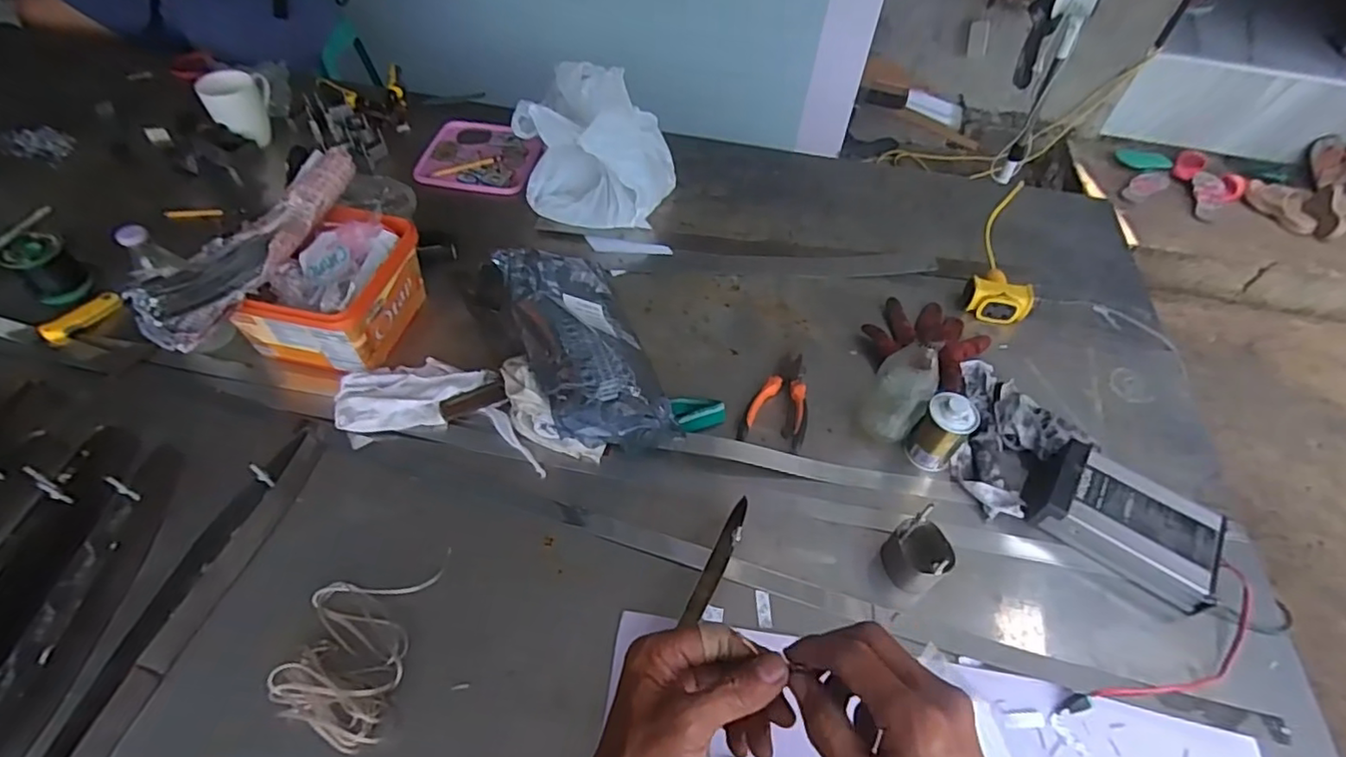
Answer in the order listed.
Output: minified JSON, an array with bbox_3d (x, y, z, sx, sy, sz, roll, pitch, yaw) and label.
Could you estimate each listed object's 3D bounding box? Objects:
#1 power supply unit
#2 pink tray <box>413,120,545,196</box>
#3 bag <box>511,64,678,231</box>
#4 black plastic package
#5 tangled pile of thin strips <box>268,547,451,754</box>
[{"bbox_3d":[0.499,0.155,0.690,0.182,0.051,0.115,32,54,19],"label":"power supply unit"},{"bbox_3d":[-0.327,-0.381,1.060,0.183,0.020,0.180,9,50,1],"label":"pink tray"},{"bbox_3d":[-0.122,-0.375,0.989,0.252,0.156,0.255,0,51,-6],"label":"bag"},{"bbox_3d":[-0.111,-0.045,0.776,0.150,0.073,0.314,-15,54,-18],"label":"black plastic package"},{"bbox_3d":[-0.298,0.248,0.582,0.104,0.025,0.163,9,50,1],"label":"tangled pile of thin strips"}]

